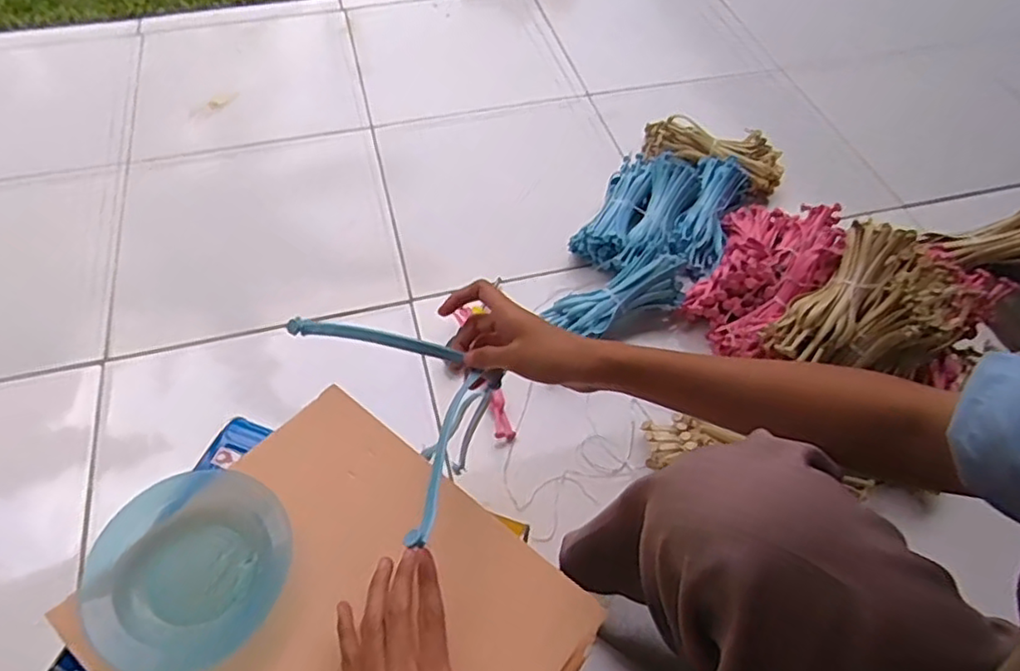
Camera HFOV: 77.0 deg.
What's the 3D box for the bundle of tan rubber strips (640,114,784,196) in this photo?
[{"bbox_3d":[0.323,-0.294,1.034,0.228,0.061,0.084,23,58,14],"label":"bundle of tan rubber strips"}]

